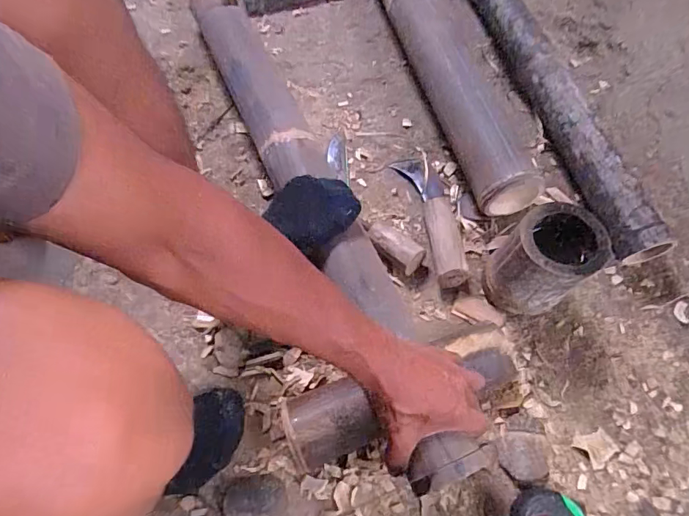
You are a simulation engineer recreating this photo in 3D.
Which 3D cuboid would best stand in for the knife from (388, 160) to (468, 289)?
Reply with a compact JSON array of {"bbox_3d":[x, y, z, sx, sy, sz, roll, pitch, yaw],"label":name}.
[{"bbox_3d":[0.132,-0.063,0.676,0.059,0.041,0.228,-13,63,-4],"label":"knife"}]

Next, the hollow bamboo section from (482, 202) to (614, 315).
[{"bbox_3d":[0.241,0.010,0.574,0.100,0.146,0.096,-1,63,2],"label":"hollow bamboo section"}]

